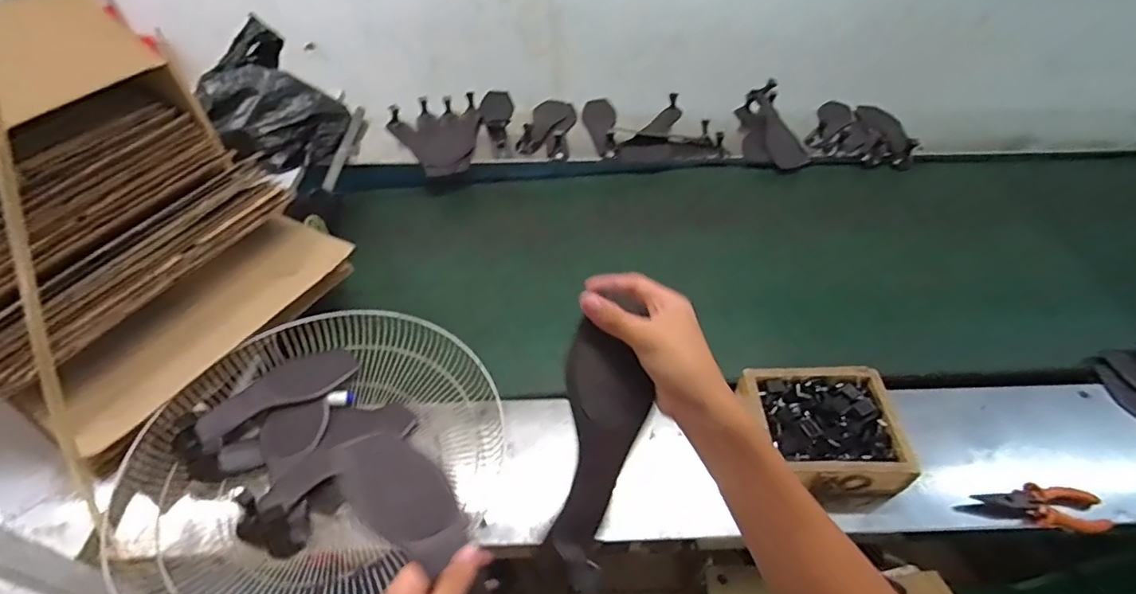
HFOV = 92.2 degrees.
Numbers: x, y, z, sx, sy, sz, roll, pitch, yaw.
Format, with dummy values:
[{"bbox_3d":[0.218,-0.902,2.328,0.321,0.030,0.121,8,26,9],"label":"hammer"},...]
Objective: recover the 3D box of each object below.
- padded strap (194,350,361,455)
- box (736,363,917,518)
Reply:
[{"bbox_3d":[-0.398,0.125,0.745,0.083,0.033,0.207,35,48,22],"label":"padded strap"},{"bbox_3d":[0.328,0.179,0.714,0.182,0.071,0.158,0,47,0],"label":"box"}]

